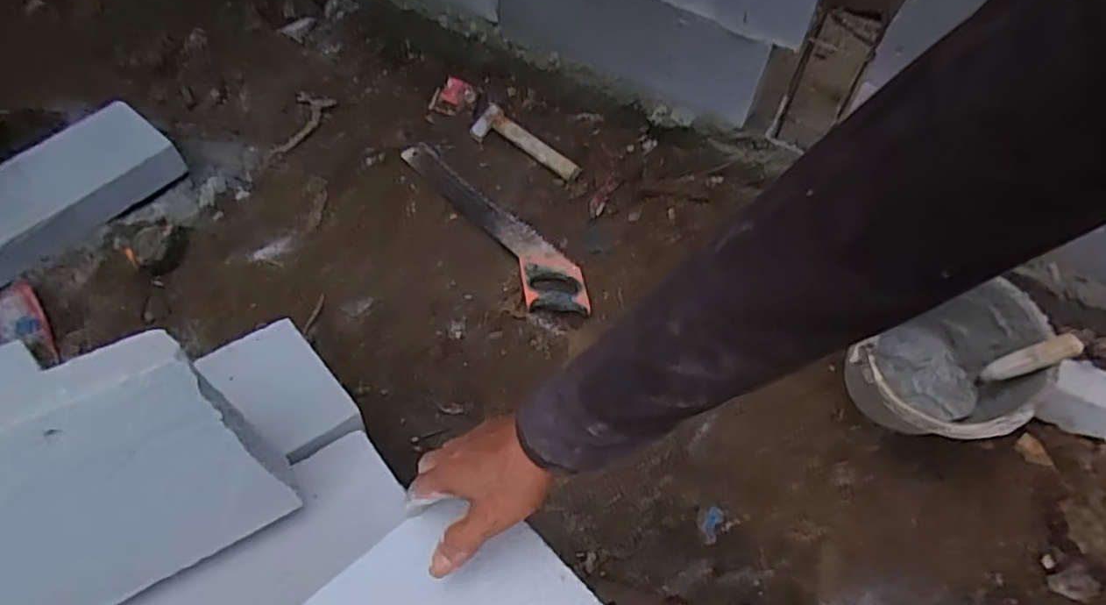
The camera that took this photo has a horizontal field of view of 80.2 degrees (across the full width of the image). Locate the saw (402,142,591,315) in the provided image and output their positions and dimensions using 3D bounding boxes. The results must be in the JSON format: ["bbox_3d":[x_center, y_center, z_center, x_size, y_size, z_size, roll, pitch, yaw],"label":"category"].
[{"bbox_3d":[-0.128,-0.154,1.290,0.120,0.019,0.547,-36,64,-24],"label":"saw"}]

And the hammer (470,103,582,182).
[{"bbox_3d":[-0.064,-0.339,1.414,0.277,0.028,0.075,39,62,22],"label":"hammer"}]

